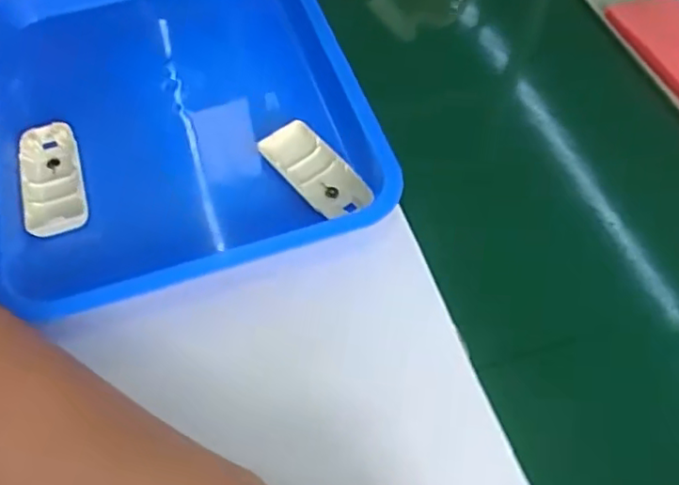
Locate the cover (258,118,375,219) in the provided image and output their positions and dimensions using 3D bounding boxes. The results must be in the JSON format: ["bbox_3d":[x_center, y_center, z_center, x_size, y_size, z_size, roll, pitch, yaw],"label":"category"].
[{"bbox_3d":[-0.018,-0.055,0.485,0.044,0.019,0.108,-36,63,-21],"label":"cover"}]

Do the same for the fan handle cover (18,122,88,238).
[{"bbox_3d":[-0.233,-0.052,0.488,0.047,0.015,0.105,-18,58,-10],"label":"fan handle cover"}]

